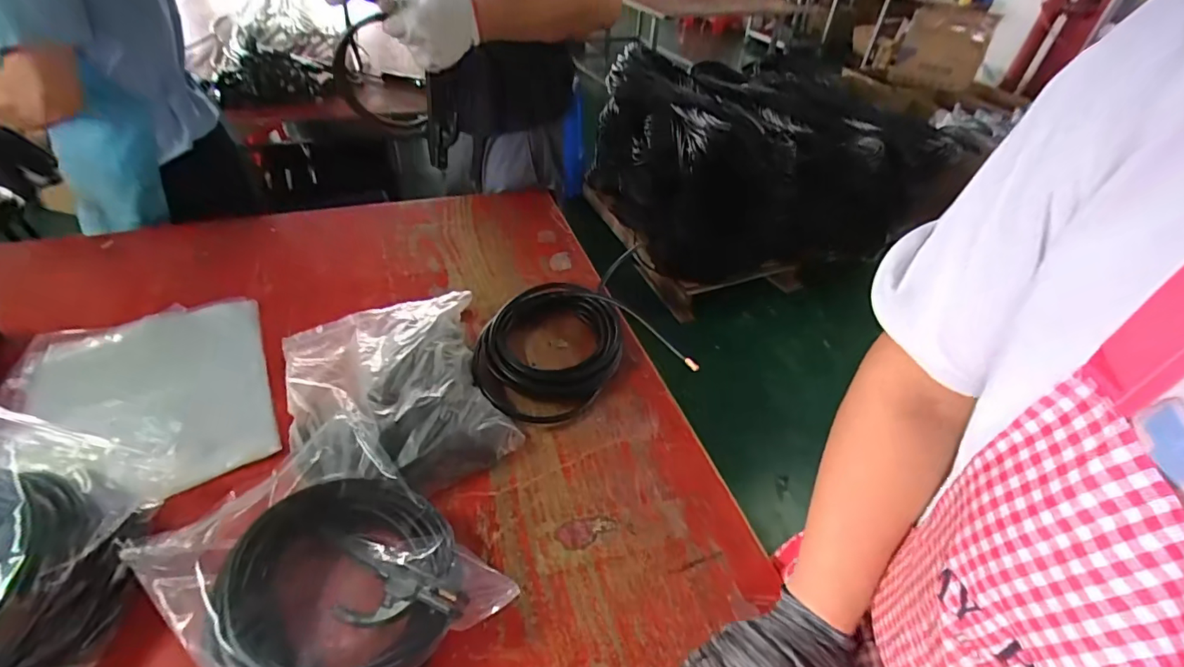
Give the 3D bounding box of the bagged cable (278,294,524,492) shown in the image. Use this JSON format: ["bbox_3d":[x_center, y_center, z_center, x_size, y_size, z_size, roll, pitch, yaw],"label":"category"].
[{"bbox_3d":[-0.280,0.065,0.712,0.272,0.064,0.353,-15,46,-22],"label":"bagged cable"}]

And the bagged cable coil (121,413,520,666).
[{"bbox_3d":[-0.275,0.247,0.513,0.322,0.065,0.233,31,48,26],"label":"bagged cable coil"}]

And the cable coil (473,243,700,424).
[{"bbox_3d":[-0.038,0.015,0.803,0.315,0.056,0.247,-20,48,-26],"label":"cable coil"}]

